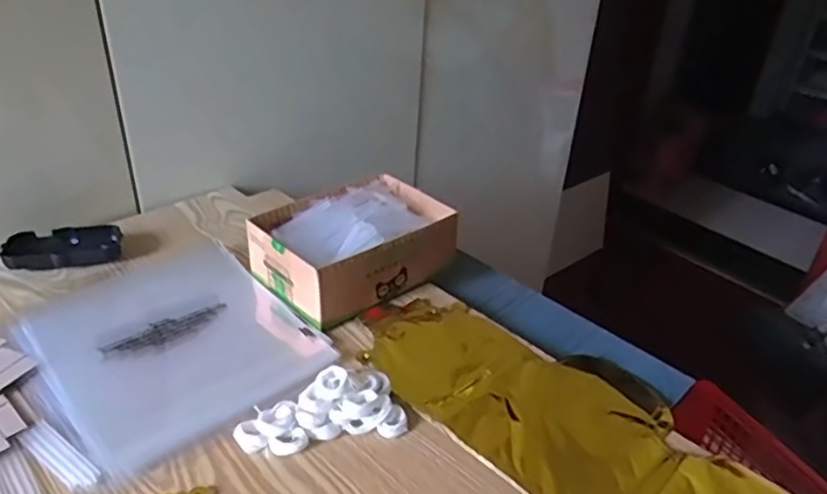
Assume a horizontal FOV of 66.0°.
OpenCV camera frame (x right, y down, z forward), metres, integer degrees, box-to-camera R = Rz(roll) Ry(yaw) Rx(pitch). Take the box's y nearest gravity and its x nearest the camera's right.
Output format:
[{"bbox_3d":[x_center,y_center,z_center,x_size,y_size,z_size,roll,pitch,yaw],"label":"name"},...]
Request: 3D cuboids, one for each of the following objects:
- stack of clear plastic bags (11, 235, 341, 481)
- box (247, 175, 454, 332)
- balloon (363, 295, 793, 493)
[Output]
[{"bbox_3d":[-0.221,0.074,0.577,0.205,0.009,0.250,-25,42,-37],"label":"stack of clear plastic bags"},{"bbox_3d":[-0.059,-0.004,0.658,0.190,0.068,0.132,-22,40,-34],"label":"box"},{"bbox_3d":[0.135,0.144,0.501,0.181,0.011,0.408,-21,40,-33],"label":"balloon"}]

